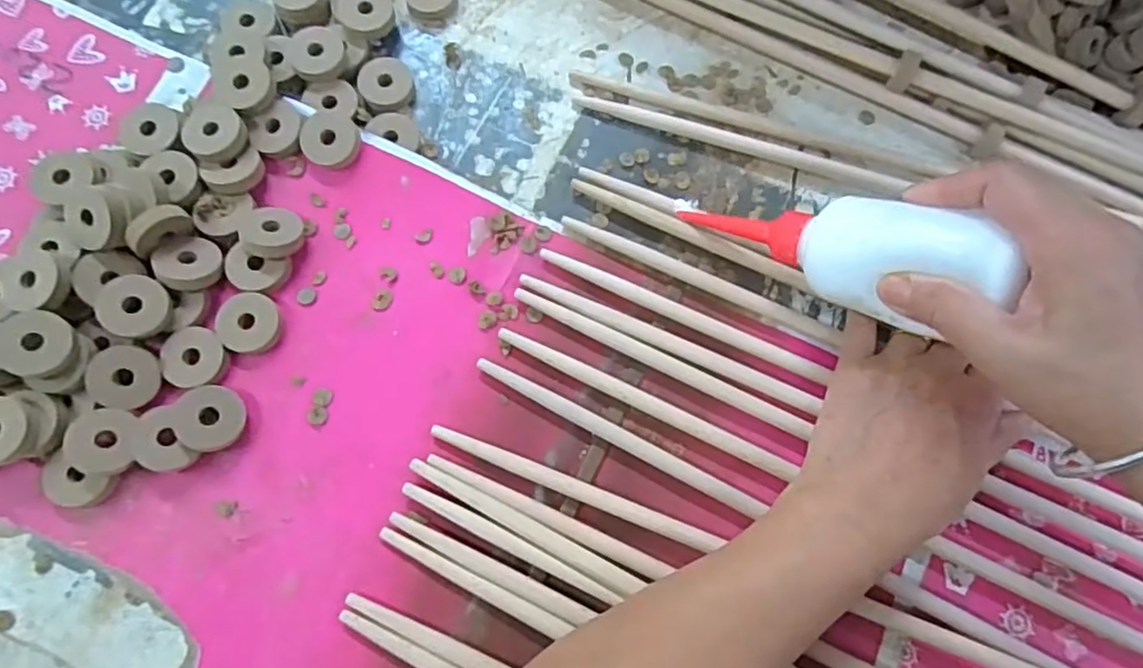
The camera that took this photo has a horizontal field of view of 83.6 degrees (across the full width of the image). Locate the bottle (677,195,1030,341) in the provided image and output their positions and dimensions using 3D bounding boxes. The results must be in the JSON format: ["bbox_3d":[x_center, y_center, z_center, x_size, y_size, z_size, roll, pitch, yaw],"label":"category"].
[{"bbox_3d":[0.140,-0.043,0.343,0.171,0.043,0.045,19,72,45],"label":"bottle"}]

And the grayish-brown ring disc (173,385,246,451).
[{"bbox_3d":[-0.198,0.046,0.350,0.034,0.004,0.035,-2,94,-27],"label":"grayish-brown ring disc"}]

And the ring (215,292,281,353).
[{"bbox_3d":[-0.187,-0.007,0.370,0.034,0.005,0.034,0,76,-2],"label":"ring"}]

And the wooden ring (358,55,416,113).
[{"bbox_3d":[-0.121,-0.164,0.418,0.034,0.008,0.040,-21,78,-7],"label":"wooden ring"}]

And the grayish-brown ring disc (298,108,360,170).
[{"bbox_3d":[-0.150,-0.123,0.398,0.034,0.009,0.038,-6,77,-3],"label":"grayish-brown ring disc"}]

